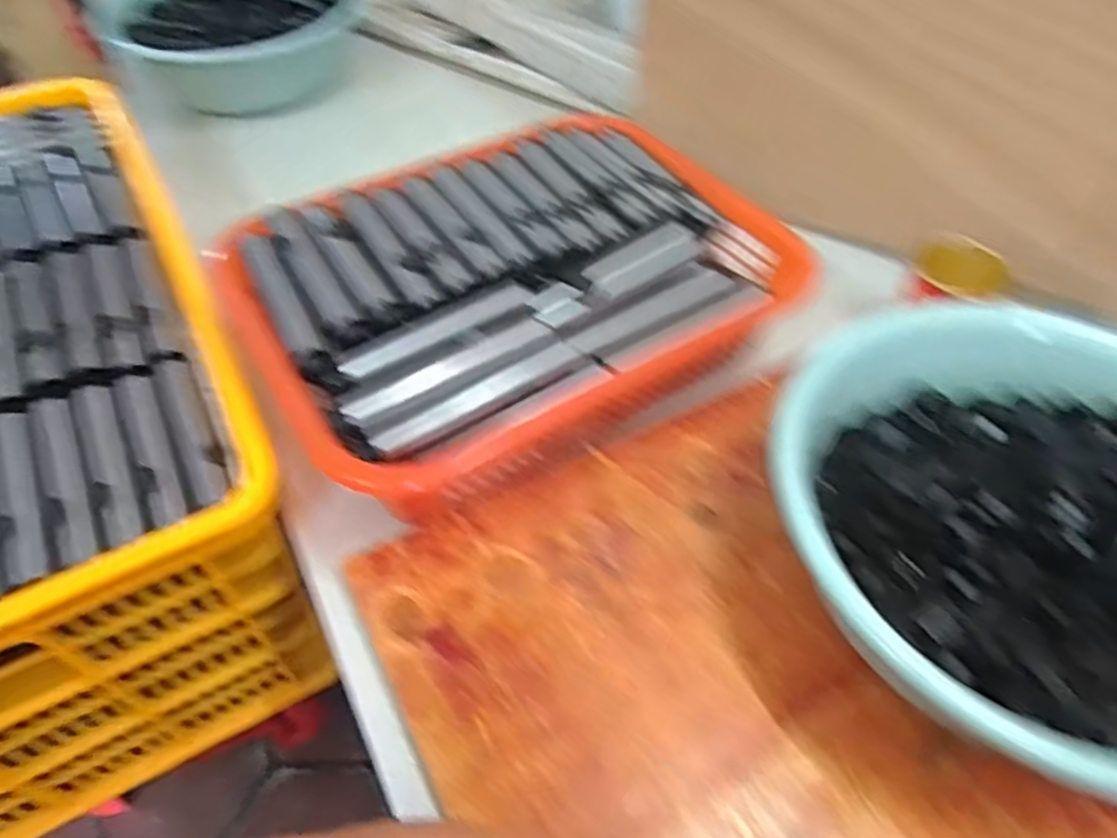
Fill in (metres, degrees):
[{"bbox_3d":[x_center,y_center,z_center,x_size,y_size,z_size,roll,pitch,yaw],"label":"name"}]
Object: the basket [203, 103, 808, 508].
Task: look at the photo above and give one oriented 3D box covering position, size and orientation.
[{"bbox_3d":[-0.031,-0.101,0.567,0.389,0.081,0.293,-26,57,-24],"label":"basket"}]

